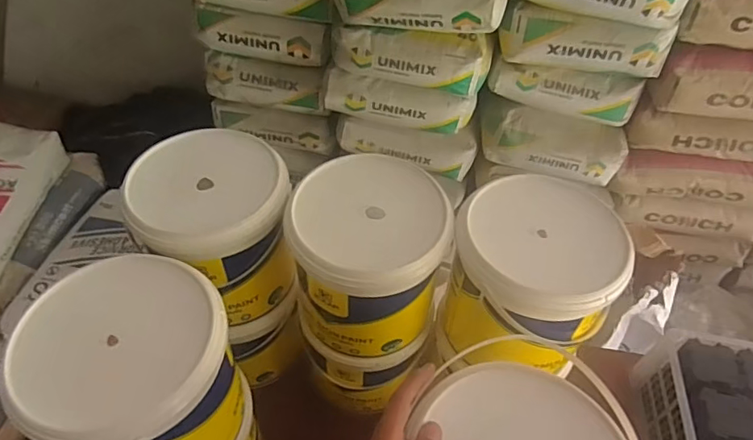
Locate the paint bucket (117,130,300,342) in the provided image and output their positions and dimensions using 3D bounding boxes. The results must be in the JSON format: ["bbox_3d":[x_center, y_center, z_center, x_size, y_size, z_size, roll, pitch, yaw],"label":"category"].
[{"bbox_3d":[-0.198,0.024,0.651,0.168,0.203,0.166,1,49,-1],"label":"paint bucket"}]

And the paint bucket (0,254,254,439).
[{"bbox_3d":[-0.227,0.168,0.517,0.156,0.208,0.170,1,49,-1],"label":"paint bucket"}]

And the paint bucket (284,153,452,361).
[{"bbox_3d":[-0.011,0.051,0.631,0.172,0.187,0.176,1,49,-1],"label":"paint bucket"}]

